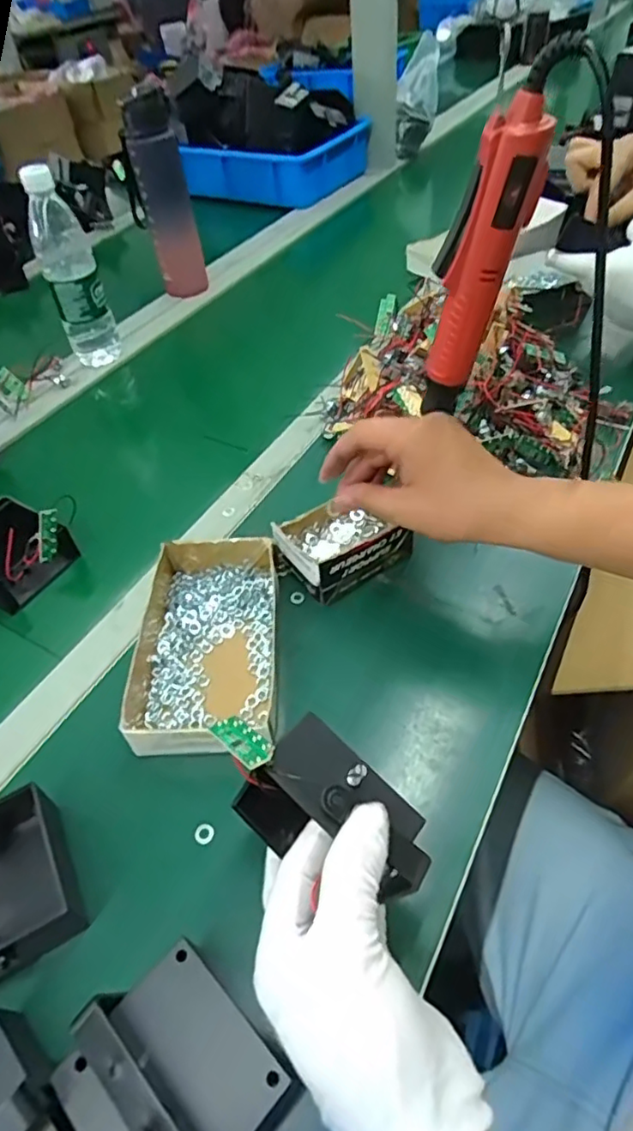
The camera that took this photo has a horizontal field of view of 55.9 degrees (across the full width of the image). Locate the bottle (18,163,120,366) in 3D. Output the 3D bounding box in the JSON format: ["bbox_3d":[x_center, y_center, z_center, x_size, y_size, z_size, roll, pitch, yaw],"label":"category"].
[{"bbox_3d":[-0.307,-0.363,0.751,0.062,0.225,0.055,-20,48,-12],"label":"bottle"}]

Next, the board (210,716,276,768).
[{"bbox_3d":[-0.036,0.086,0.295,0.016,0.005,0.045,-34,28,-24],"label":"board"}]

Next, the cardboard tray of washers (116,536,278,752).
[{"bbox_3d":[-0.088,0.059,0.470,0.113,0.040,0.183,-4,47,3],"label":"cardboard tray of washers"}]

